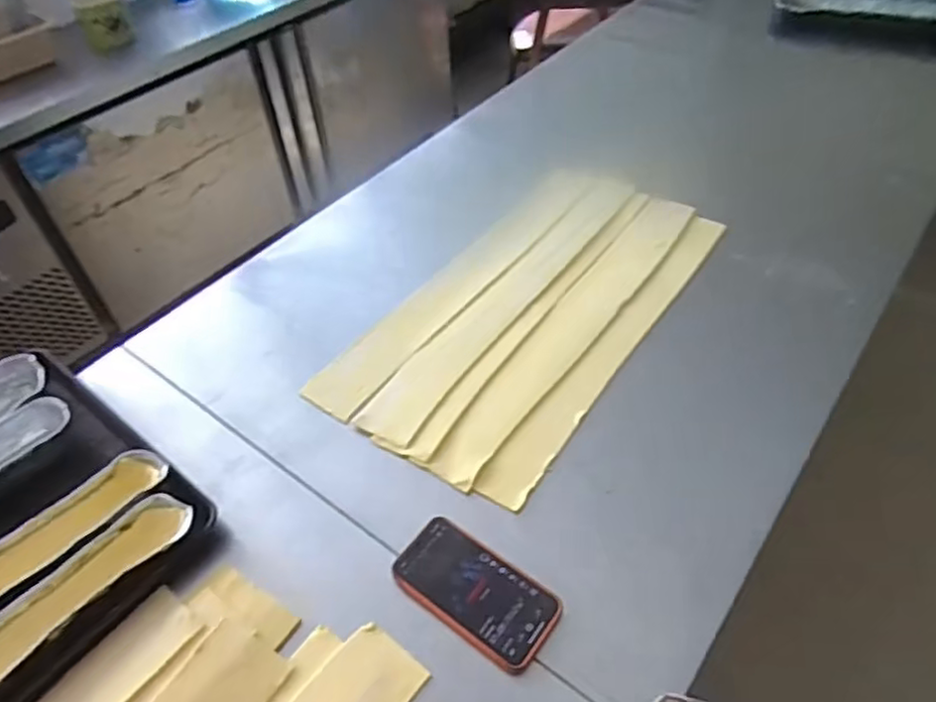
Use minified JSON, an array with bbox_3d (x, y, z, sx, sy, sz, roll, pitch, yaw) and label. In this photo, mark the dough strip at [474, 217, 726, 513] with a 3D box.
[{"bbox_3d":[0.202,-0.021,0.884,0.061,0.008,0.592,28,55,24],"label":"dough strip"}]

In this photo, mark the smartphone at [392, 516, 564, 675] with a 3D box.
[{"bbox_3d":[0.006,0.236,0.654,0.164,0.011,0.090,28,55,24],"label":"smartphone"}]

